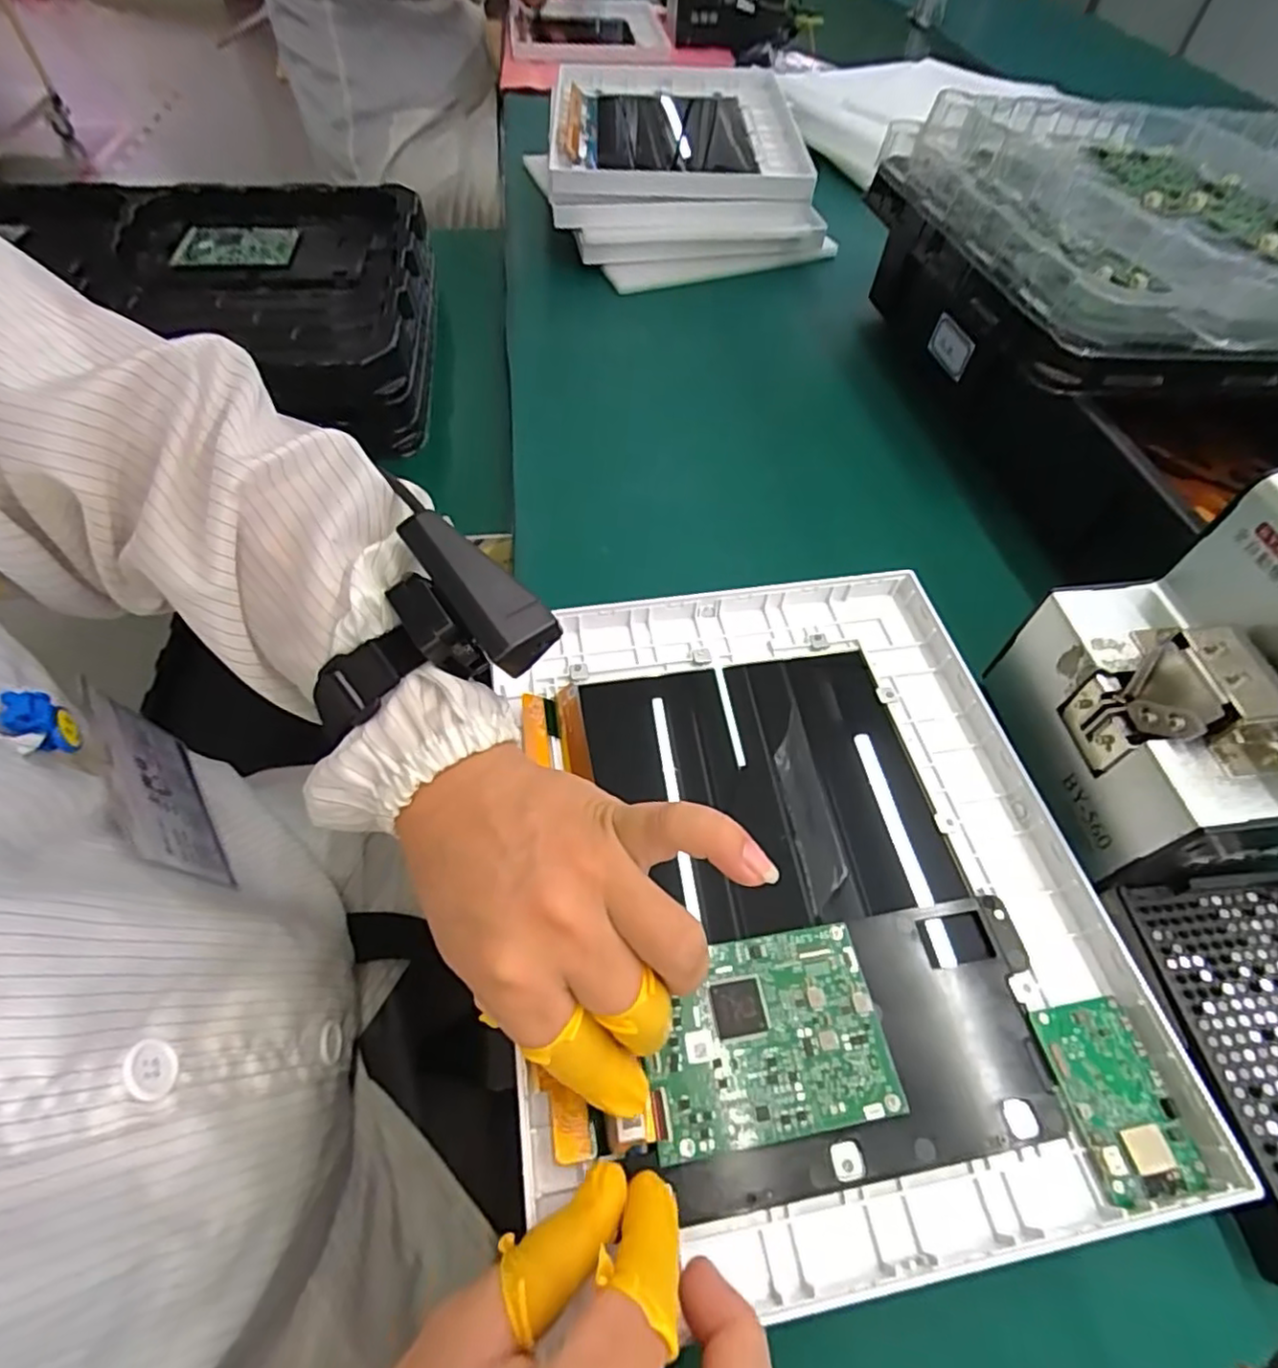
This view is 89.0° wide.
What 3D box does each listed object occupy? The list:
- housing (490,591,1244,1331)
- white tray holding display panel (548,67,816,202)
[{"bbox_3d":[0.071,0.077,0.302,0.244,0.020,0.302,-6,57,-8],"label":"housing"},{"bbox_3d":[0.044,-0.622,0.722,0.270,0.029,0.371,1,56,-3],"label":"white tray holding display panel"}]

